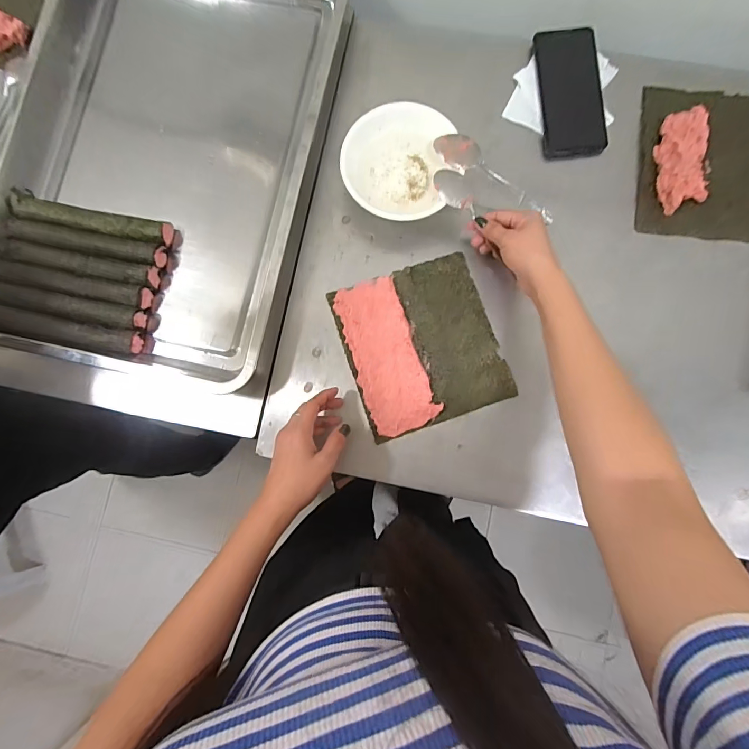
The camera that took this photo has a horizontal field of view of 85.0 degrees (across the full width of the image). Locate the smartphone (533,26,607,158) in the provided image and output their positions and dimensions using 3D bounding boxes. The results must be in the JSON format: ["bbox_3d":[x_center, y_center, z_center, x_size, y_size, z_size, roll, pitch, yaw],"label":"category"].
[{"bbox_3d":[0.254,-0.365,0.528,0.078,0.013,0.170,-4,84,2],"label":"smartphone"}]

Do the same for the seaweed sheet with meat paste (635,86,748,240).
[{"bbox_3d":[0.427,-0.269,0.502,0.183,0.031,0.191,5,85,2],"label":"seaweed sheet with meat paste"}]

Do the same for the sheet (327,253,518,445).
[{"bbox_3d":[0.057,-0.038,0.503,0.177,0.011,0.192,-20,84,0],"label":"sheet"}]

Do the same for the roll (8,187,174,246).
[{"bbox_3d":[-0.364,-0.197,0.522,0.203,0.032,0.040,13,85,3],"label":"roll"}]

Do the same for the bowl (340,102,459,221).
[{"bbox_3d":[0.032,-0.258,0.513,0.138,0.055,0.145,13,85,3],"label":"bowl"}]

